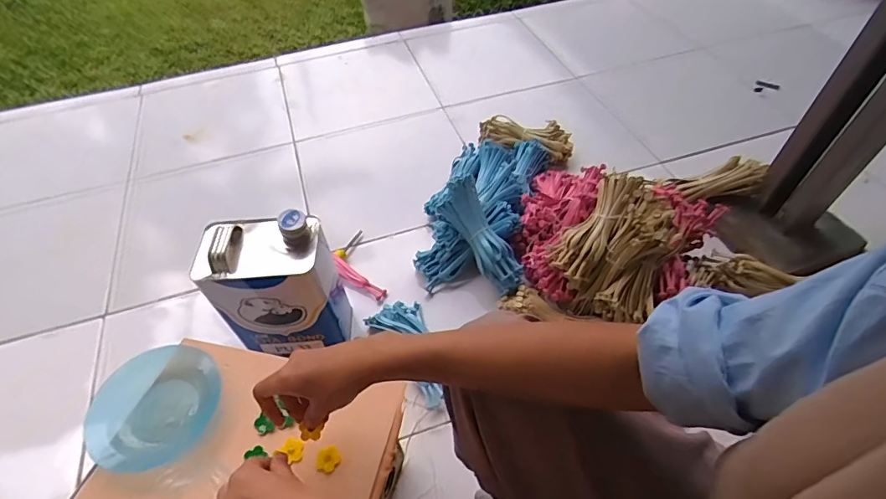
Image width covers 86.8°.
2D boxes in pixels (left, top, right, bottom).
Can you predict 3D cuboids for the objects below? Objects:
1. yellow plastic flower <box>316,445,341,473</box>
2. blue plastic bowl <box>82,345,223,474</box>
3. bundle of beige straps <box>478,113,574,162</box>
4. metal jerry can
[{"bbox_3d":[-0.114,0.209,0.463,0.023,0.010,0.022,-26,54,-17],"label":"yellow plastic flower"},{"bbox_3d":[-0.302,0.164,0.494,0.110,0.031,0.128,29,58,24],"label":"blue plastic bowl"},{"bbox_3d":[0.189,-0.268,1.095,0.232,0.053,0.080,23,52,20],"label":"bundle of beige straps"},{"bbox_3d":[-0.251,0.054,0.723,0.166,0.233,0.113,-6,51,-1],"label":"metal jerry can"}]

